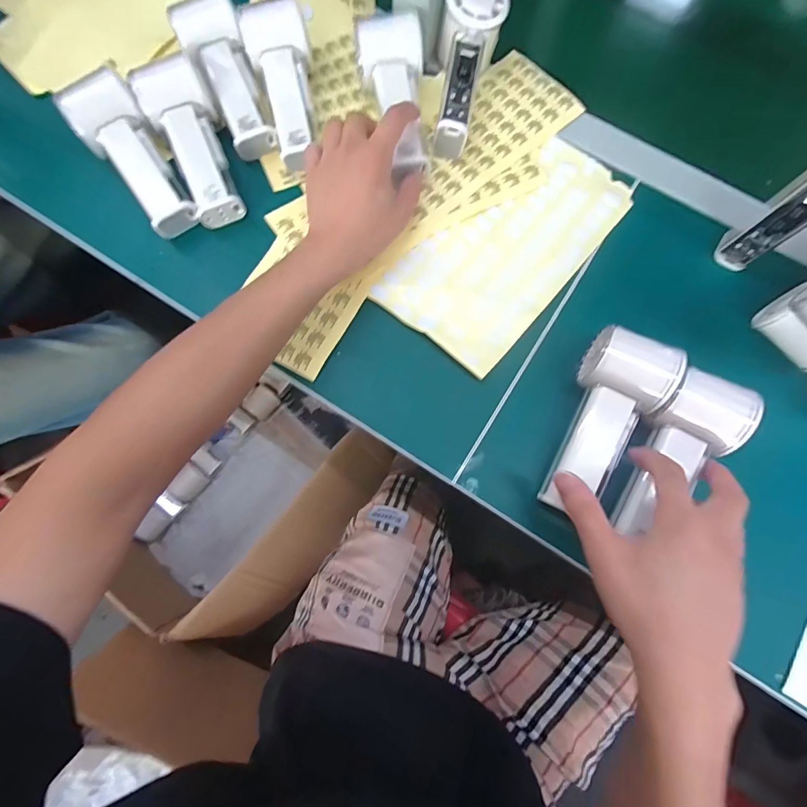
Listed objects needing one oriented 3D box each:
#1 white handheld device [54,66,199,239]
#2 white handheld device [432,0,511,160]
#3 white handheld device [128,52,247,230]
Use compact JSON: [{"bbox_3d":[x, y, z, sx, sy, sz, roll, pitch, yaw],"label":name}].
[{"bbox_3d":[-0.241,-0.219,0.364,0.057,0.033,0.141,-34,95,-8],"label":"white handheld device"},{"bbox_3d":[0.055,-0.314,0.387,0.056,0.049,0.157,13,89,2],"label":"white handheld device"},{"bbox_3d":[-0.189,-0.234,0.363,0.053,0.034,0.140,-23,91,-6],"label":"white handheld device"}]

